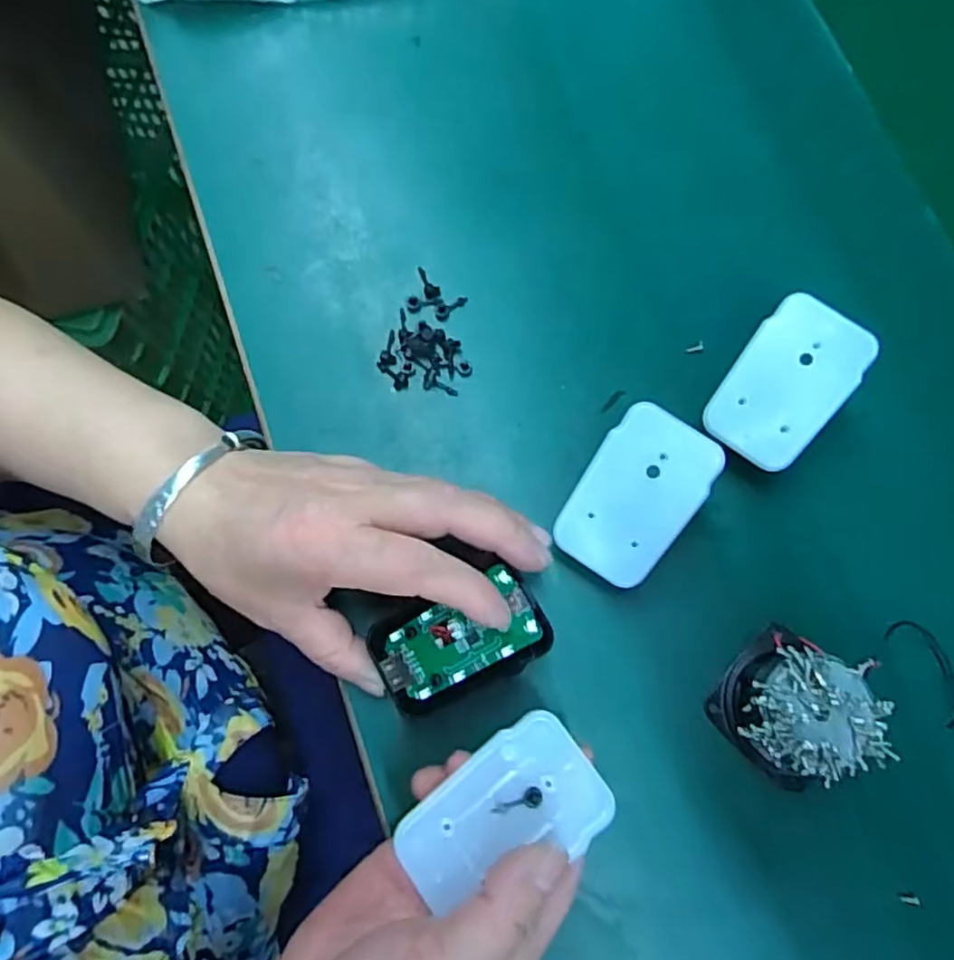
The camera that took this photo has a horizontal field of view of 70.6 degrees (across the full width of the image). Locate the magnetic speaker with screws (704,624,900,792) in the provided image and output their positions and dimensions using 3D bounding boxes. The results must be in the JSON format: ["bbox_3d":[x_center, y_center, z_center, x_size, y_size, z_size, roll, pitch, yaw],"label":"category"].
[{"bbox_3d":[0.130,0.092,0.268,0.054,0.040,0.053,43,79,9],"label":"magnetic speaker with screws"}]

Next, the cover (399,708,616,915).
[{"bbox_3d":[0.010,0.116,0.231,0.067,0.010,0.043,-36,80,-9],"label":"cover"}]

